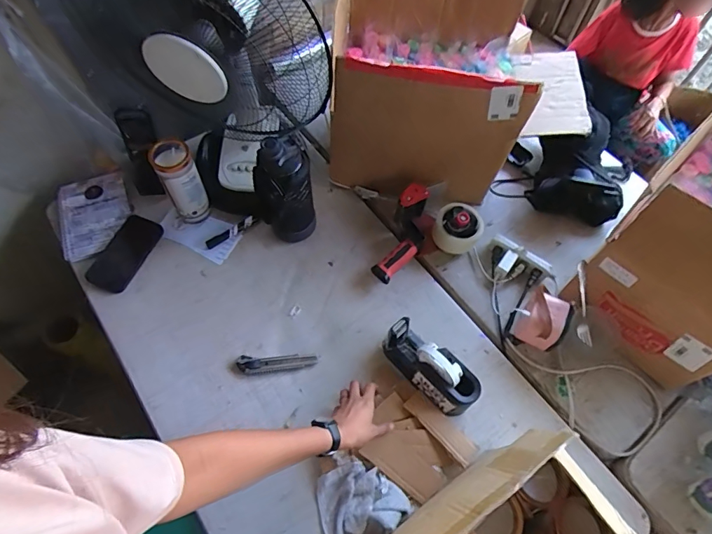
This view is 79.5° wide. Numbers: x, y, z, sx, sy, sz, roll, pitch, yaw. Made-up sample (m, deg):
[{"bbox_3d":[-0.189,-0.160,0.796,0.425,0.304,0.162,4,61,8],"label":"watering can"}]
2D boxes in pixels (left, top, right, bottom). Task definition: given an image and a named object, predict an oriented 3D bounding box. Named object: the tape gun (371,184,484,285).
[{"bbox_3d":[0.126,-0.080,0.907,0.253,0.073,0.165,-24,66,-13],"label":"tape gun"}]

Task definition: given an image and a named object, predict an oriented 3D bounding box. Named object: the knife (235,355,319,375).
[{"bbox_3d":[-0.147,0.179,0.801,0.145,0.016,0.034,-5,63,-4],"label":"knife"}]

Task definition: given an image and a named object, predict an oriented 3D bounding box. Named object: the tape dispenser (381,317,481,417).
[{"bbox_3d":[0.128,0.176,0.741,0.064,0.116,0.179,-37,69,-18],"label":"tape dispenser"}]

